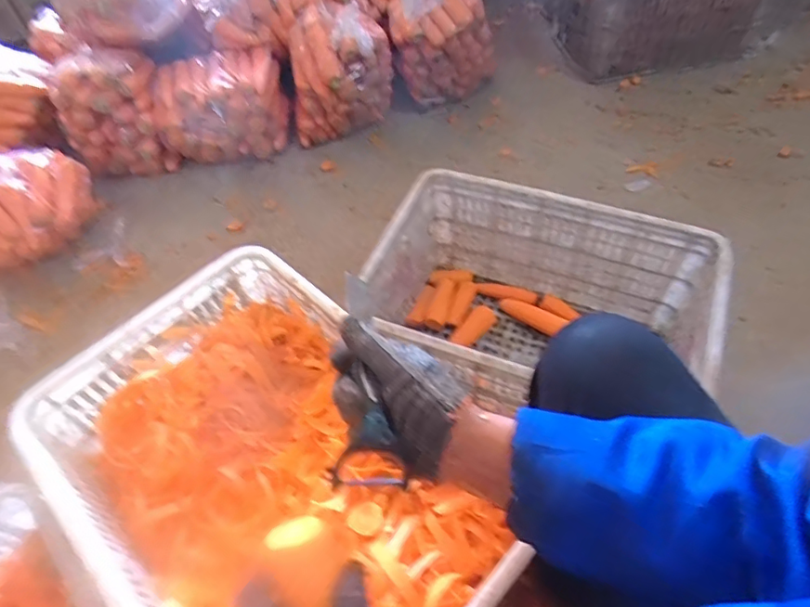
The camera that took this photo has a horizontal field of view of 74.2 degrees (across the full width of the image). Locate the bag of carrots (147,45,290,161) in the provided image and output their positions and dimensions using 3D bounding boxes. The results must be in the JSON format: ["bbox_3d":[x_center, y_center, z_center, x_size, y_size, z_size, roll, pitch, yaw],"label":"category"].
[{"bbox_3d":[-0.518,-0.551,1.515,0.362,0.216,0.264,-16,55,-7],"label":"bag of carrots"}]

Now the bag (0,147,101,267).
[{"bbox_3d":[-0.983,-0.244,1.311,0.312,0.159,0.324,22,59,18],"label":"bag"}]

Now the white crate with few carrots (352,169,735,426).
[{"bbox_3d":[0.211,0.035,0.940,0.524,0.296,0.358,19,58,17],"label":"white crate with few carrots"}]

